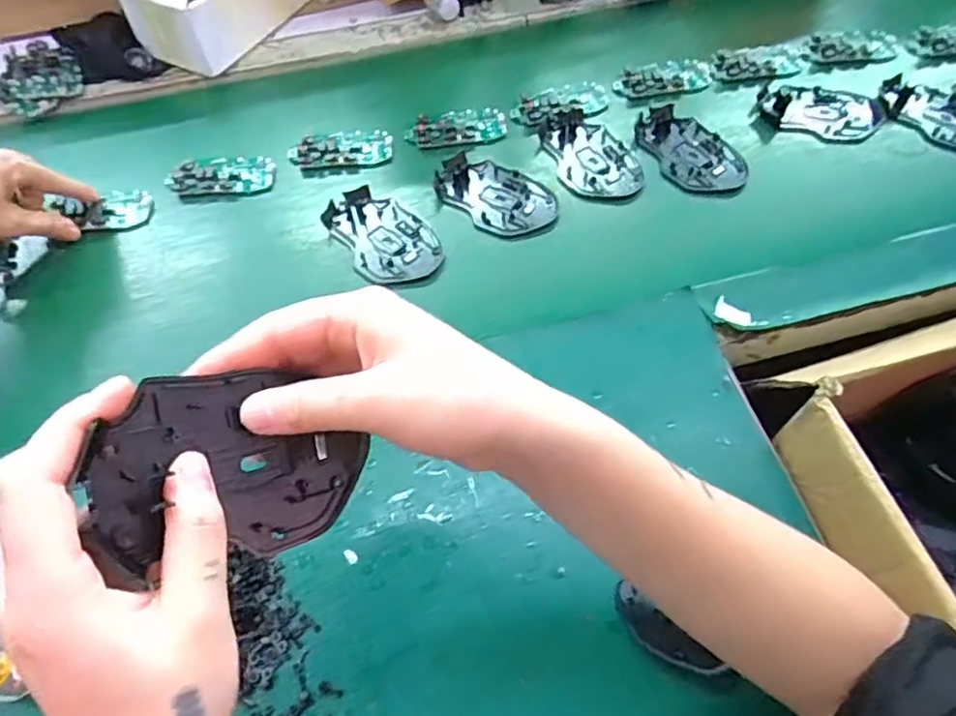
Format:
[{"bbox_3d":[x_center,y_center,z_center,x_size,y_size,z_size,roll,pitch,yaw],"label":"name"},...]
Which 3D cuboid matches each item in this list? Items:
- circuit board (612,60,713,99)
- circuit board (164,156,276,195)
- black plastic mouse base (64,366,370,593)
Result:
[{"bbox_3d":[0.191,-0.288,0.637,0.100,0.008,0.048,-11,58,-5],"label":"circuit board"},{"bbox_3d":[-0.241,-0.173,0.583,0.094,0.014,0.043,-8,58,-3],"label":"circuit board"},{"bbox_3d":[-0.094,0.043,0.249,0.111,0.010,0.072,2,85,-44],"label":"black plastic mouse base"}]

